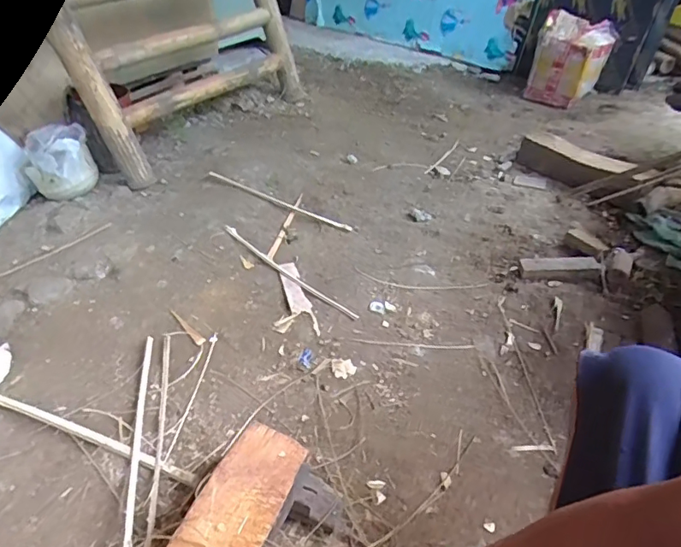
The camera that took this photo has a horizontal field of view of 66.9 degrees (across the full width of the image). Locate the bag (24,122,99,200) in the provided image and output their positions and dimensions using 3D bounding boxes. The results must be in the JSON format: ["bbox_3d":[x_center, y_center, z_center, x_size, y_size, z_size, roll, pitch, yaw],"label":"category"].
[{"bbox_3d":[-0.742,-0.290,1.367,0.165,0.192,0.160,-16,41,-22],"label":"bag"}]

